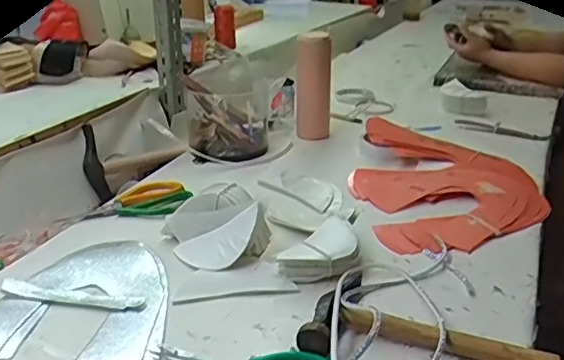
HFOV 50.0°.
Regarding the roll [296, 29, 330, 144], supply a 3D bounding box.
[{"bbox_3d":[0.056,-0.175,1.100,0.056,0.185,0.052,-4,24,-5],"label":"roll"}]

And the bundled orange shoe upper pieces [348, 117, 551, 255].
[{"bbox_3d":[0.243,0.011,0.903,0.269,0.030,0.338,9,31,12],"label":"bundled orange shoe upper pieces"}]

